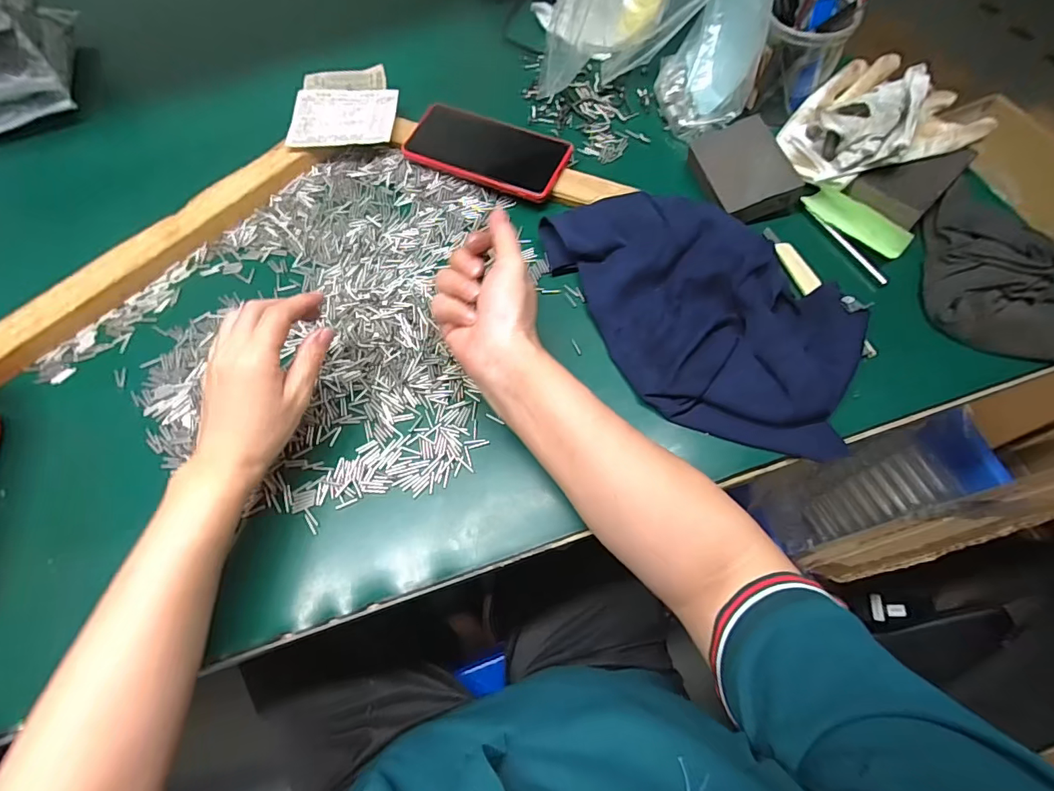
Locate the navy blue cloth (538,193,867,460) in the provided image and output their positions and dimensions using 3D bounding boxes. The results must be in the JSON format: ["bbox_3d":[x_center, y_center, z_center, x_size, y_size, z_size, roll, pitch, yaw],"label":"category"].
[{"bbox_3d":[0.135,-0.074,0.415,0.288,0.047,0.182,28,71,13],"label":"navy blue cloth"}]

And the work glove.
[{"bbox_3d":[0.337,-0.269,0.458,0.169,0.060,0.121,-19,68,-6],"label":"work glove"}]

